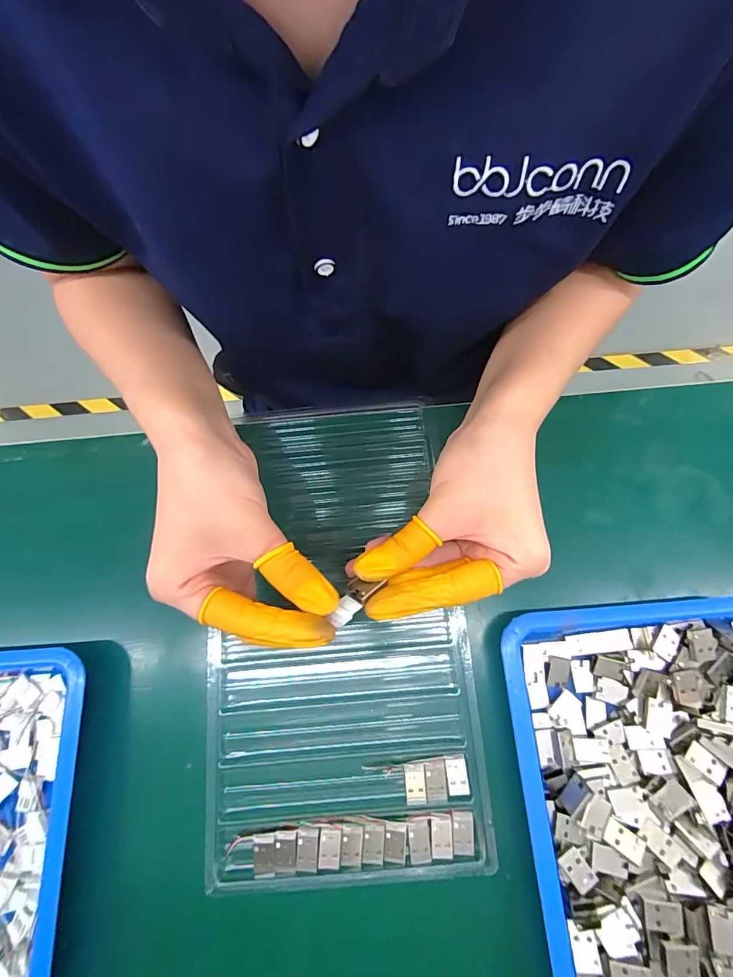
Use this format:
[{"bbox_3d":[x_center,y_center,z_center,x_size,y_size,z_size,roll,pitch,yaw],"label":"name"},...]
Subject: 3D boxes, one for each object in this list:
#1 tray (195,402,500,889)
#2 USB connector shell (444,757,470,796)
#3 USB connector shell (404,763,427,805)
[{"bbox_3d":[-0.019,0.082,0.285,0.161,0.027,0.295,-3,71,1],"label":"tray"},{"bbox_3d":[0.052,0.167,0.243,0.012,0.004,0.019,-4,73,1],"label":"USB connector shell"},{"bbox_3d":[0.028,0.172,0.243,0.012,0.004,0.021,-4,73,1],"label":"USB connector shell"}]

